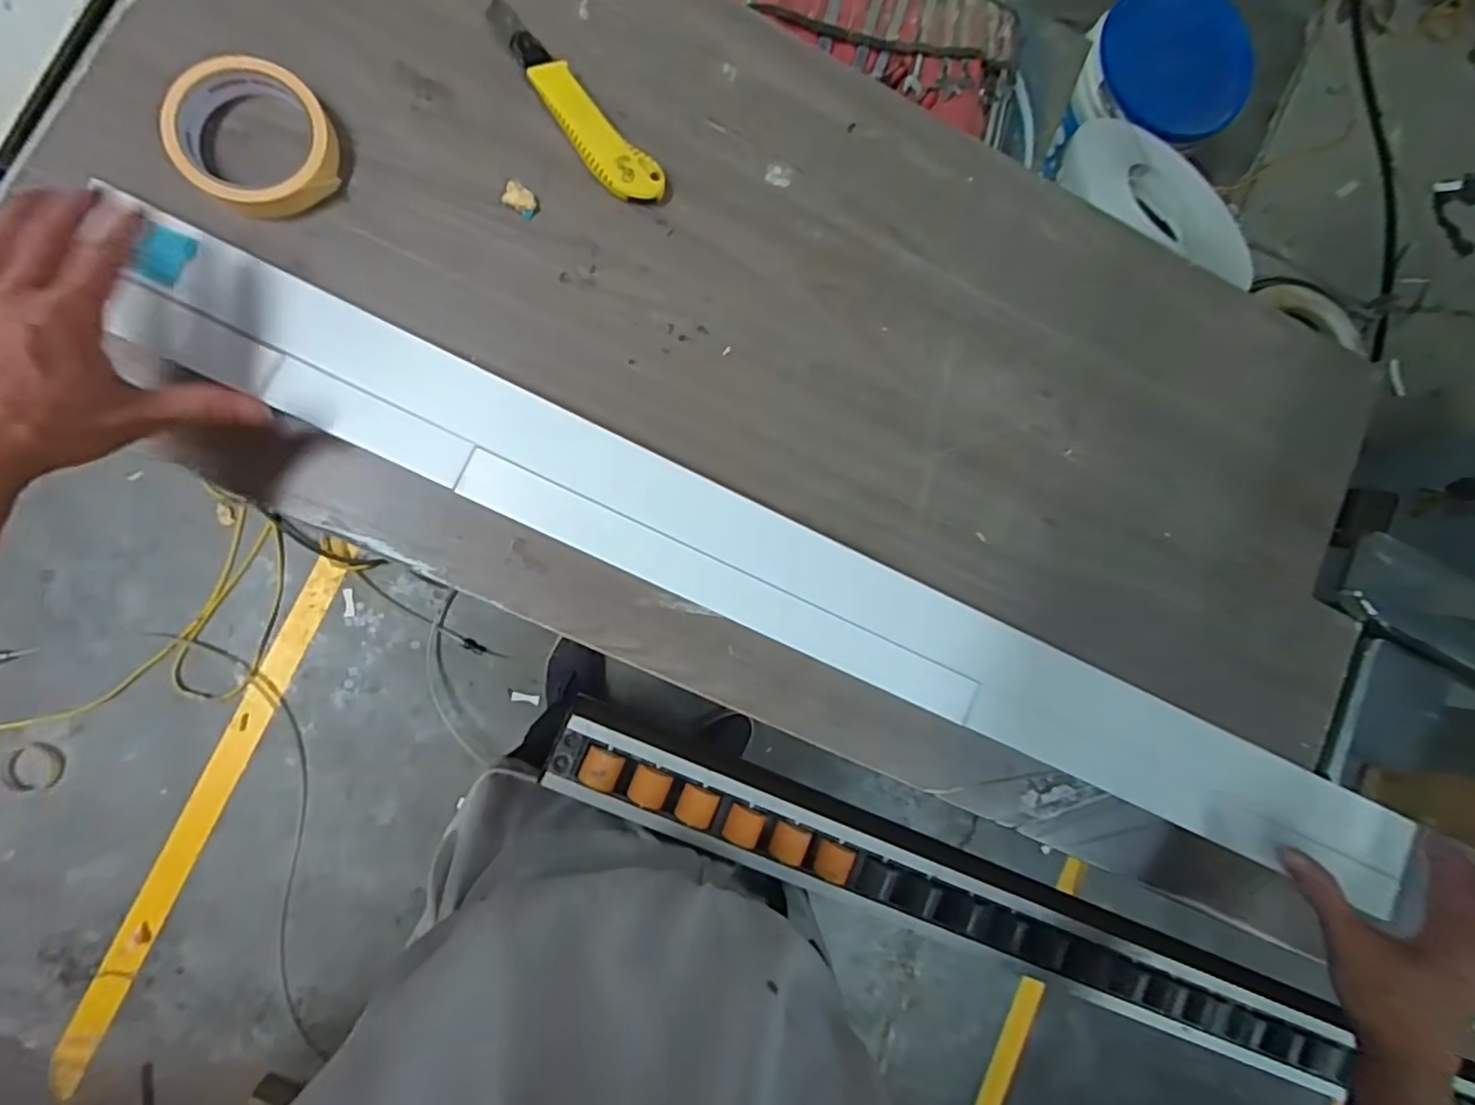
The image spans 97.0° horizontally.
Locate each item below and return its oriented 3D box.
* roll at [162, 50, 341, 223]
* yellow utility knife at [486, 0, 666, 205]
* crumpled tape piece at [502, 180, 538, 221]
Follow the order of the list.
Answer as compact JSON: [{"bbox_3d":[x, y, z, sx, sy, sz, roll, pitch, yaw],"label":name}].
[{"bbox_3d":[-0.319,-0.273,0.431,0.095,0.027,0.095,0,87,-9],"label":"roll"},{"bbox_3d":[-0.122,-0.323,0.471,0.037,0.017,0.175,-44,94,-8],"label":"yellow utility knife"},{"bbox_3d":[-0.155,-0.254,0.468,0.025,0.004,0.018,34,83,-6],"label":"crumpled tape piece"}]

